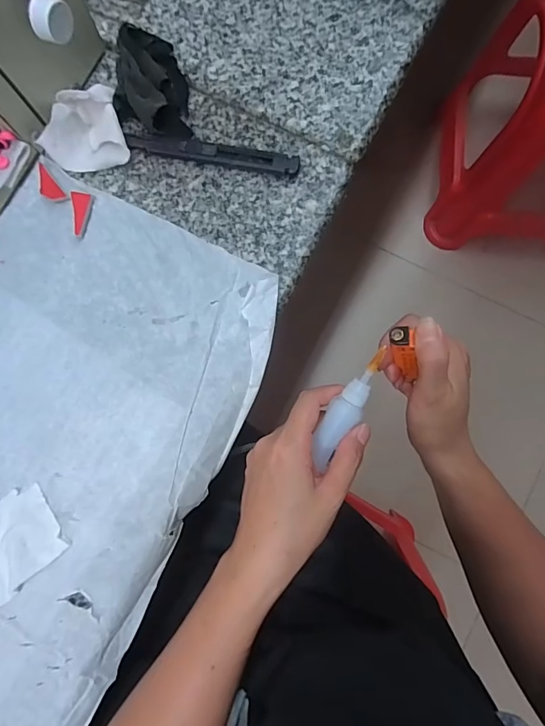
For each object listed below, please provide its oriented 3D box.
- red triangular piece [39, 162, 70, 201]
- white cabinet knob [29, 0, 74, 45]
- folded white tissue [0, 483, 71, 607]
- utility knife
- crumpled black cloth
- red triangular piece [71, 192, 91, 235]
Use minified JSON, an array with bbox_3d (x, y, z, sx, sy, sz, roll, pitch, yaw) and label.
[{"bbox_3d":[-0.175,-0.138,0.327,0.015,0.004,0.037,-39,84,-4],"label":"red triangular piece"},{"bbox_3d":[-0.144,-0.223,0.272,0.015,0.023,0.027,27,85,4],"label":"white cabinet knob"},{"bbox_3d":[-0.183,0.127,0.291,0.074,0.006,0.061,-31,83,-3],"label":"folded white tissue"},{"bbox_3d":[-0.046,-0.160,0.322,0.131,0.012,0.018,10,83,2],"label":"utility knife"},{"bbox_3d":[-0.094,-0.216,0.325,0.052,0.027,0.090,-8,82,0],"label":"crumpled black cloth"},{"bbox_3d":[-0.147,-0.114,0.322,0.013,0.005,0.033,-2,82,0],"label":"red triangular piece"}]

